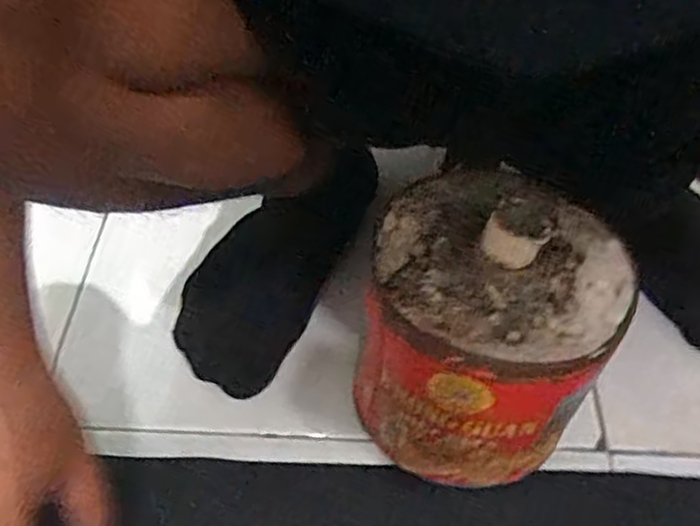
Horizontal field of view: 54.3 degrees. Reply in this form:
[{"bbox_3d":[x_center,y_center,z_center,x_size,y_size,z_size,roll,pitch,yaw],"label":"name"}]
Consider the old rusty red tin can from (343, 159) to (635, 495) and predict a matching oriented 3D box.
[{"bbox_3d":[0.080,0.043,0.423,0.136,0.169,0.141,0,53,0],"label":"old rusty red tin can"}]

